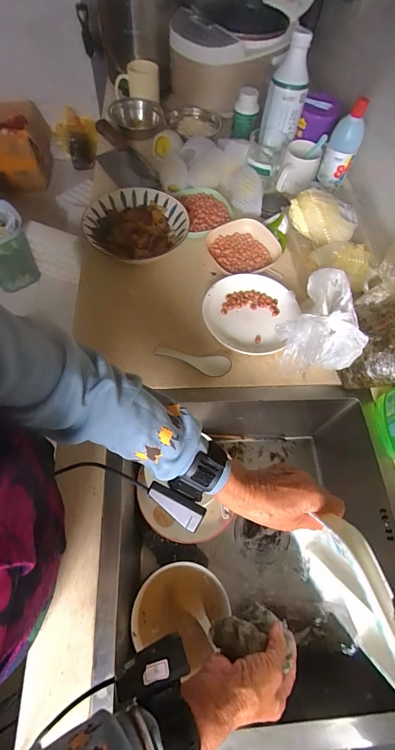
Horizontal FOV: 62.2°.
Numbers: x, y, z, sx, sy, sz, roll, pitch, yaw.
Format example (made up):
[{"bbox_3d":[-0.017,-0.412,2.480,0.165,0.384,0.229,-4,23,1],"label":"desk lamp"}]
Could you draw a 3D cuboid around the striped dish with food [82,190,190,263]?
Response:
[{"bbox_3d":[-0.125,-0.298,0.666,0.190,0.048,0.191,1,64,-2],"label":"striped dish with food"}]

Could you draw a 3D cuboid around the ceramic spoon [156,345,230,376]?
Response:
[{"bbox_3d":[-0.011,-0.023,0.562,0.131,0.024,0.037,12,64,3],"label":"ceramic spoon"}]

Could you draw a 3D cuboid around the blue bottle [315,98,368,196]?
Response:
[{"bbox_3d":[0.306,-0.481,0.694,0.062,0.158,0.055,21,65,7],"label":"blue bottle"}]

